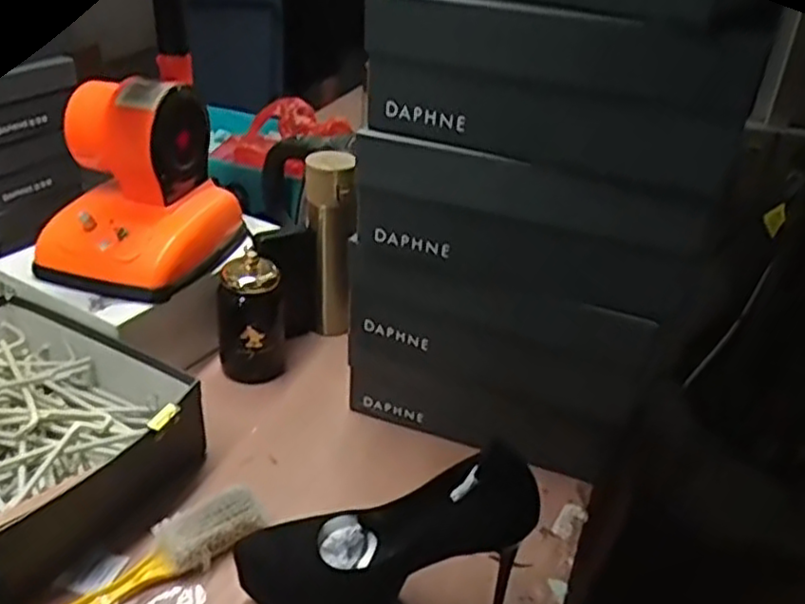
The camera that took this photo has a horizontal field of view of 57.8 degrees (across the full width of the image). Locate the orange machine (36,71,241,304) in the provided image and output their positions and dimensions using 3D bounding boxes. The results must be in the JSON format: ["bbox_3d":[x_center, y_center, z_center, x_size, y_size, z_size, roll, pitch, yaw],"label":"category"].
[{"bbox_3d":[-0.310,-0.144,0.854,0.172,0.194,0.201,13,32,13],"label":"orange machine"}]

